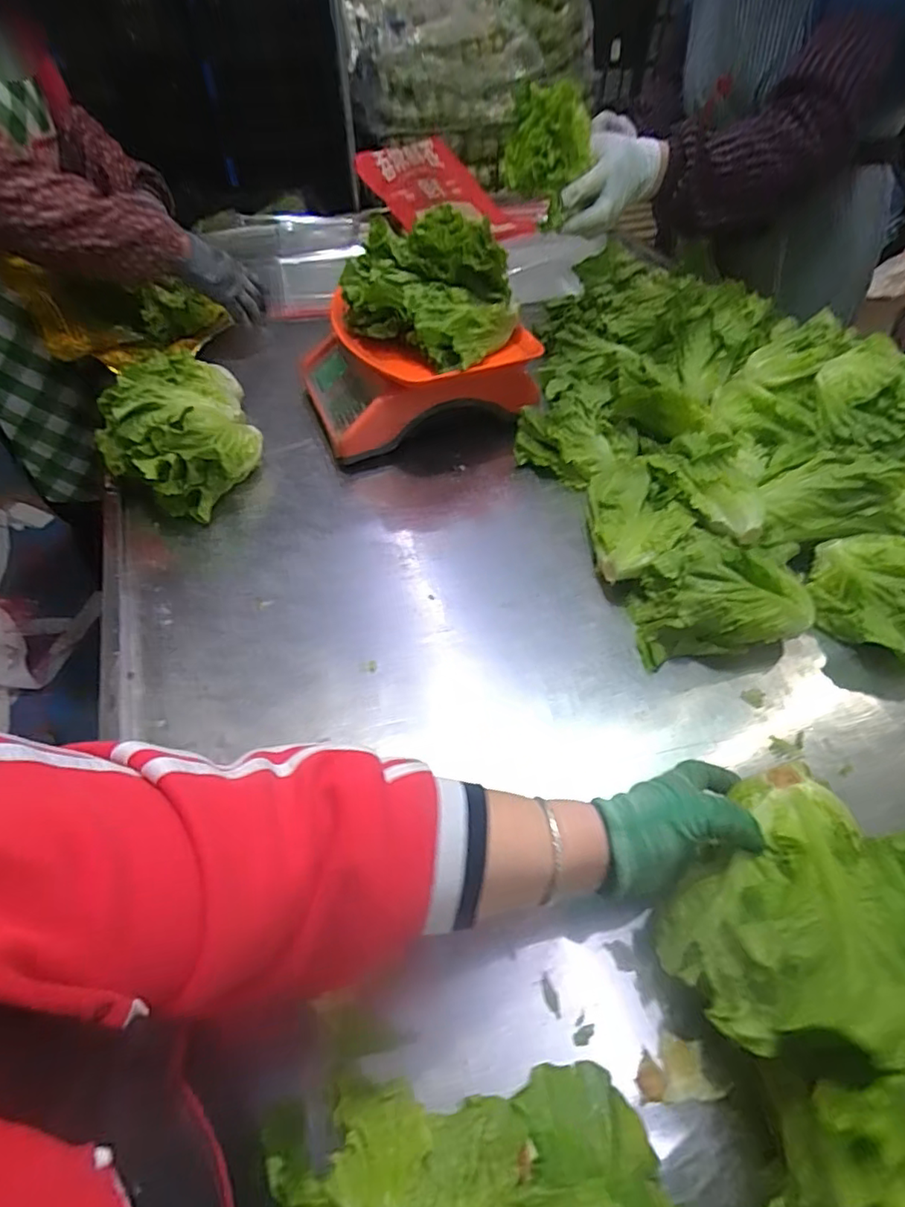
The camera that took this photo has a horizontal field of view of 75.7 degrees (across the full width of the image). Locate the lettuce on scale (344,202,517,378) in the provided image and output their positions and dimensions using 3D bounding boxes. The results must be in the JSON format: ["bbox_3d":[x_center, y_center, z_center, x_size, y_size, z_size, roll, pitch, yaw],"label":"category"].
[{"bbox_3d":[-0.037,-0.407,0.738,0.212,0.120,0.147,26,55,21],"label":"lettuce on scale"}]

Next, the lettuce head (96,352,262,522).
[{"bbox_3d":[-0.351,-0.225,0.754,0.175,0.123,0.235,-18,51,-14],"label":"lettuce head"}]

